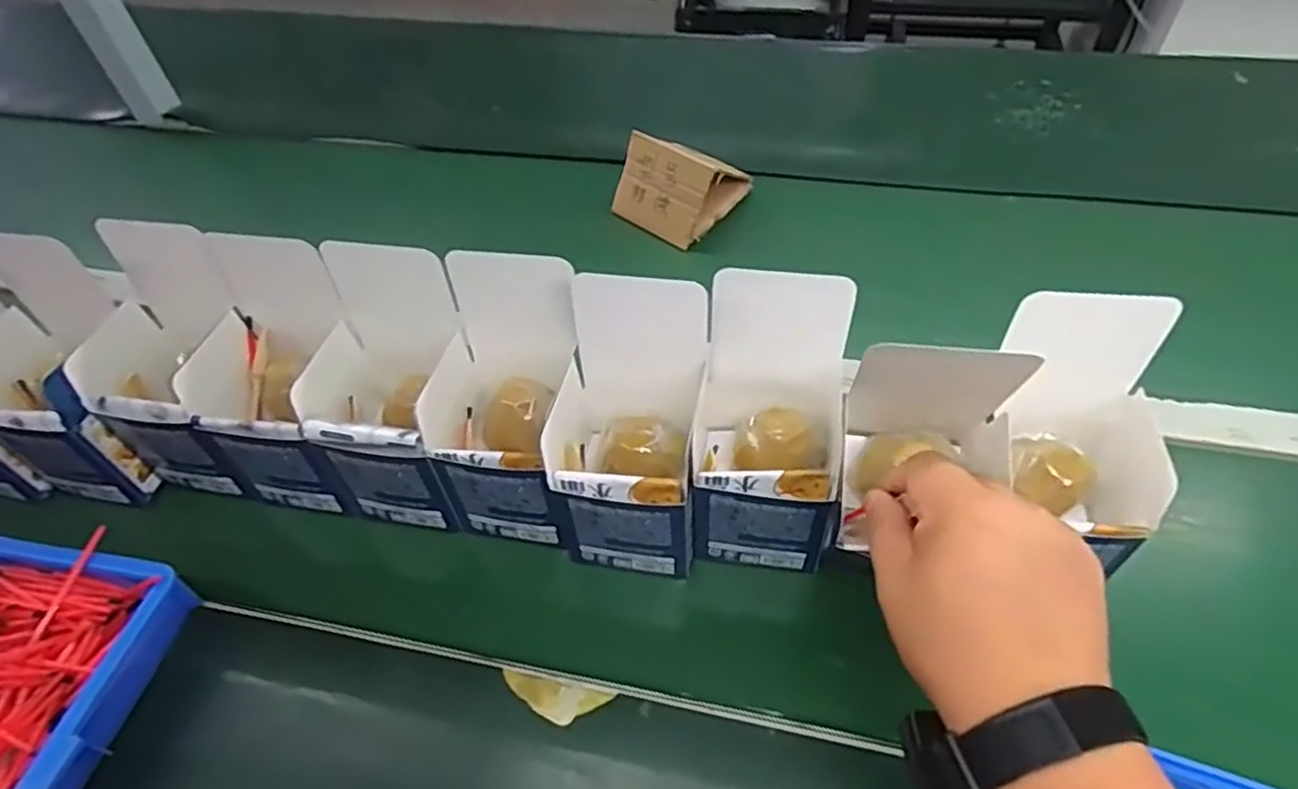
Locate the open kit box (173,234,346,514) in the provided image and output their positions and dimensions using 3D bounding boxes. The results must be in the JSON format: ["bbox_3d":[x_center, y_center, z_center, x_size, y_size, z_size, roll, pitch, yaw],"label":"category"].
[{"bbox_3d":[-0.255,-0.009,0.489,0.085,0.154,0.104,4,50,6],"label":"open kit box"}]

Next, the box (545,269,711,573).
[{"bbox_3d":[-0.011,0.025,0.442,0.092,0.166,0.098,2,49,5],"label":"box"}]

